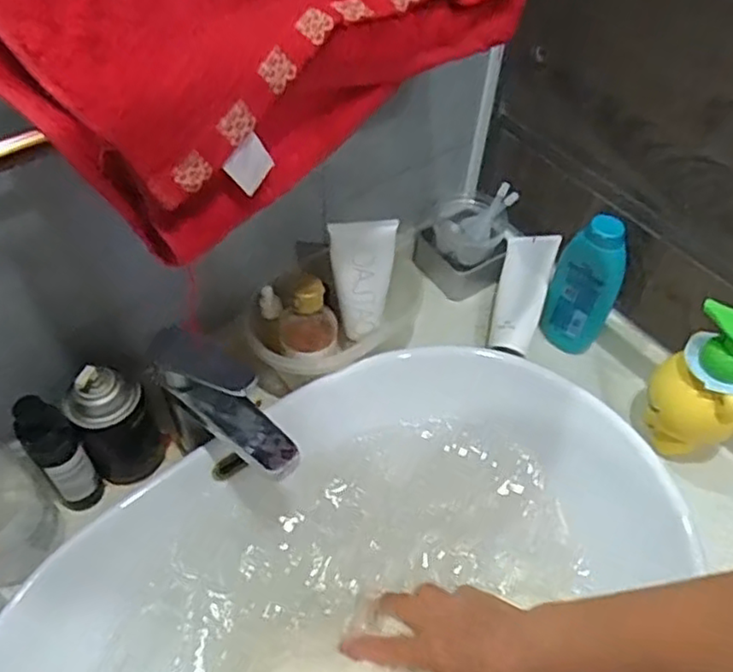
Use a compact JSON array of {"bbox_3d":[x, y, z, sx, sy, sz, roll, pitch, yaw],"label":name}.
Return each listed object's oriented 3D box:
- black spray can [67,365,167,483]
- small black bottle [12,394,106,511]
[{"bbox_3d":[-0.214,0.073,0.578,0.062,0.129,0.053,-32,59,-25],"label":"black spray can"},{"bbox_3d":[-0.252,0.101,0.556,0.036,0.138,0.031,-35,60,-27],"label":"small black bottle"}]

